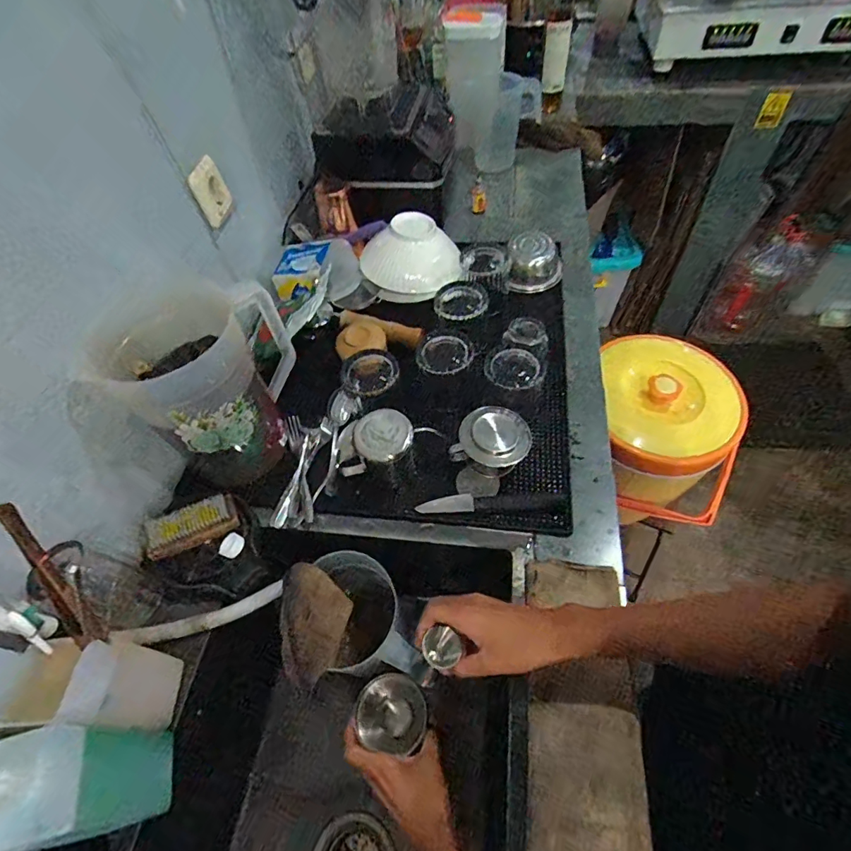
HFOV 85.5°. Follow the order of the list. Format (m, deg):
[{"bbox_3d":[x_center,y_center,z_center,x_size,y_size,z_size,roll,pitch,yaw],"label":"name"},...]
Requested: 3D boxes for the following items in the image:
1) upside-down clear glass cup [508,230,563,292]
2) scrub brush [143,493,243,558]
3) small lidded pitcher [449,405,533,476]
[{"bbox_3d":[0.195,-0.290,0.816,0.093,0.084,0.101,9,58,14],"label":"upside-down clear glass cup"},{"bbox_3d":[-0.288,0.122,0.569,0.104,0.028,0.045,-27,57,-12],"label":"scrub brush"},{"bbox_3d":[0.090,0.020,0.605,0.086,0.065,0.090,26,62,22],"label":"small lidded pitcher"}]

